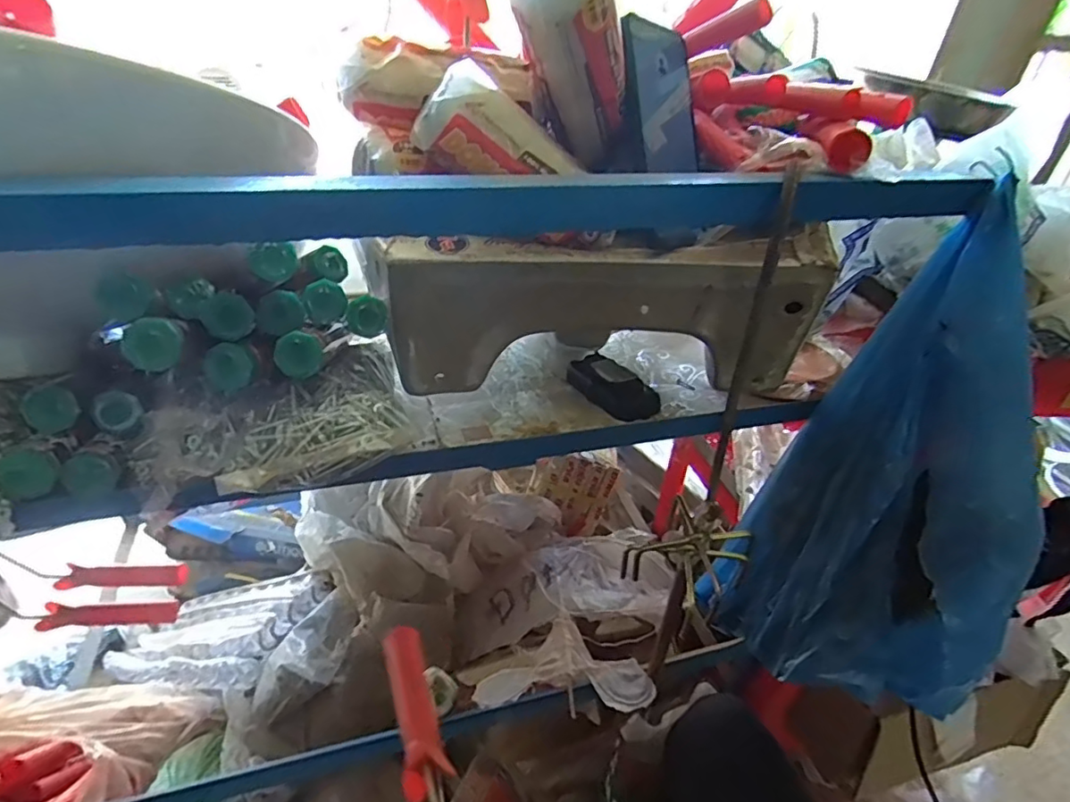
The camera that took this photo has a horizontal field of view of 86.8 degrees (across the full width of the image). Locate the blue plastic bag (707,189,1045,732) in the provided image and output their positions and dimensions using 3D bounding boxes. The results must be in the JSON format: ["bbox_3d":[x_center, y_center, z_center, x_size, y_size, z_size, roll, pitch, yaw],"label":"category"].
[{"bbox_3d":[0.315,0.059,0.486,0.203,0.446,0.096,21,13,21],"label":"blue plastic bag"}]

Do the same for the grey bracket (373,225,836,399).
[{"bbox_3d":[0.065,-0.061,0.451,0.349,0.127,0.059,-4,37,-12],"label":"grey bracket"}]

